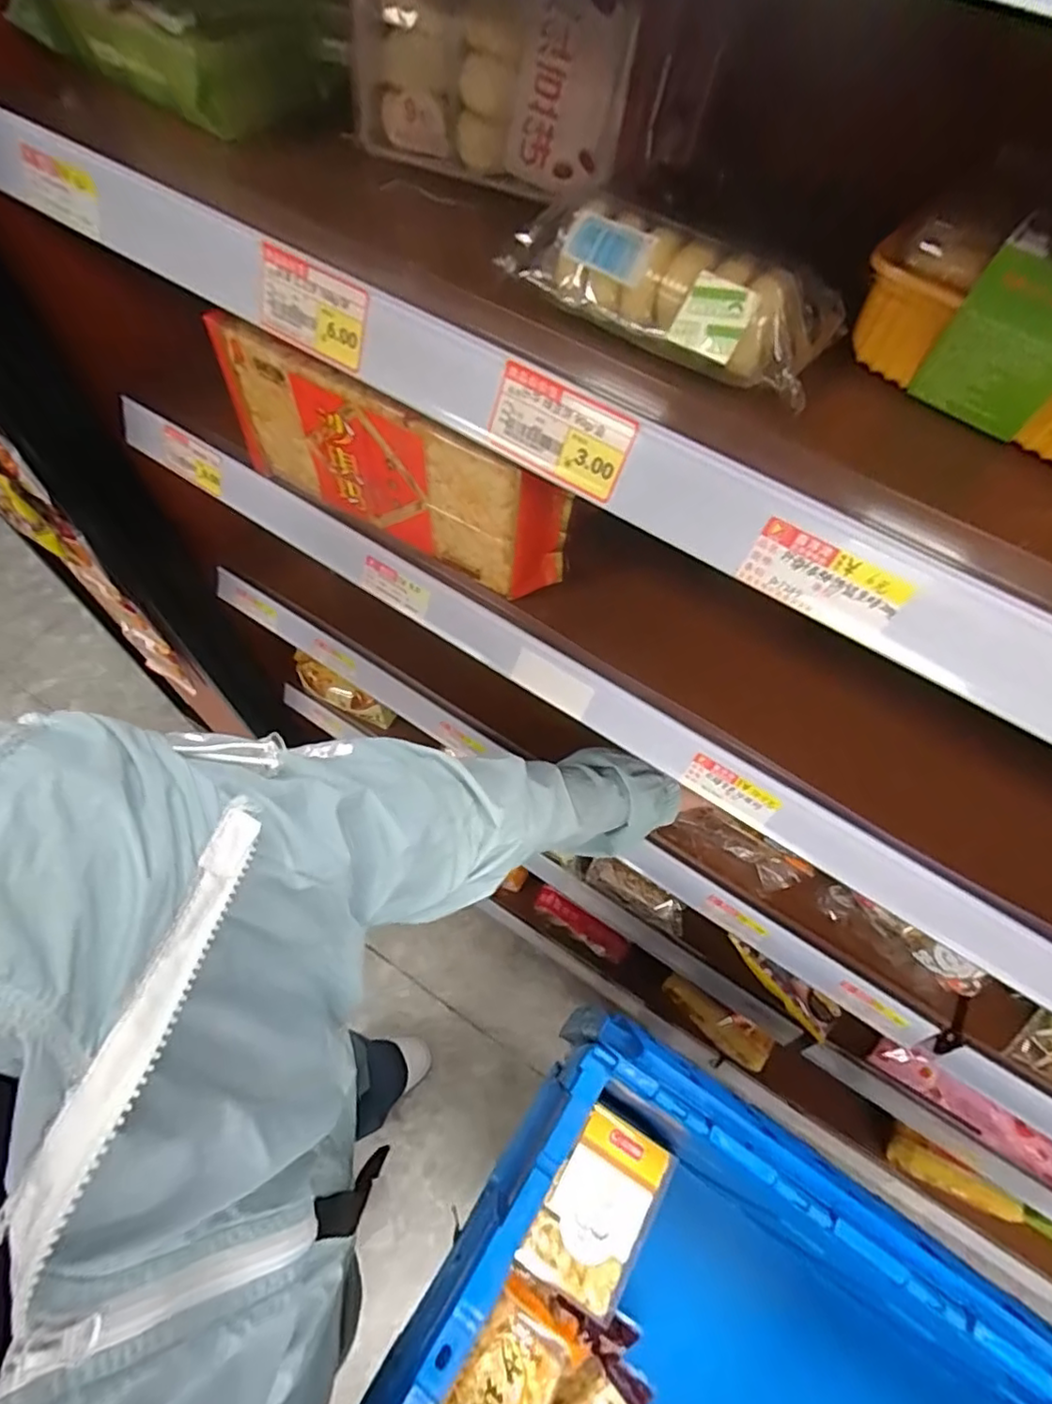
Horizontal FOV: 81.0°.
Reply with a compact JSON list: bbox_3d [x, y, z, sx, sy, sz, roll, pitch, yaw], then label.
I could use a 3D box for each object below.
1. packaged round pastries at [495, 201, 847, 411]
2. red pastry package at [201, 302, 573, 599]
[{"bbox_3d":[0.066,-0.180,0.268,0.140,0.038,0.065,23,64,8],"label":"packaged round pastries"},{"bbox_3d":[-0.095,-0.169,0.433,0.264,0.125,0.035,27,65,10],"label":"red pastry package"}]

